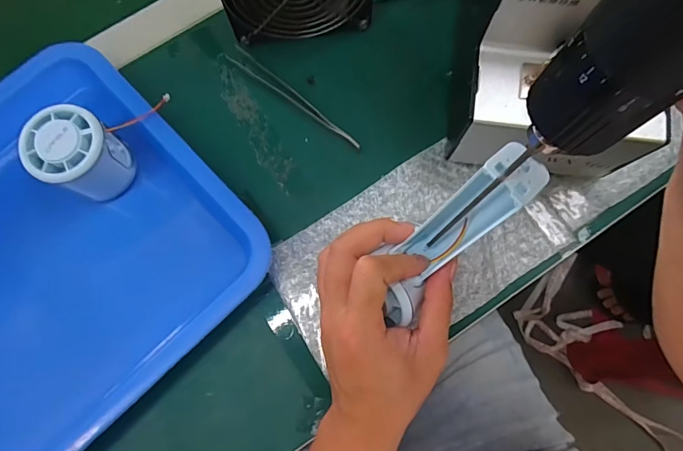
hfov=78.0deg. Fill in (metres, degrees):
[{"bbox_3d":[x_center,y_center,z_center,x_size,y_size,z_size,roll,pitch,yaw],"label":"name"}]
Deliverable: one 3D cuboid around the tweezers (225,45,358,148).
[{"bbox_3d":[-0.039,-0.110,0.359,0.143,0.009,0.014,37,79,9],"label":"tweezers"}]

